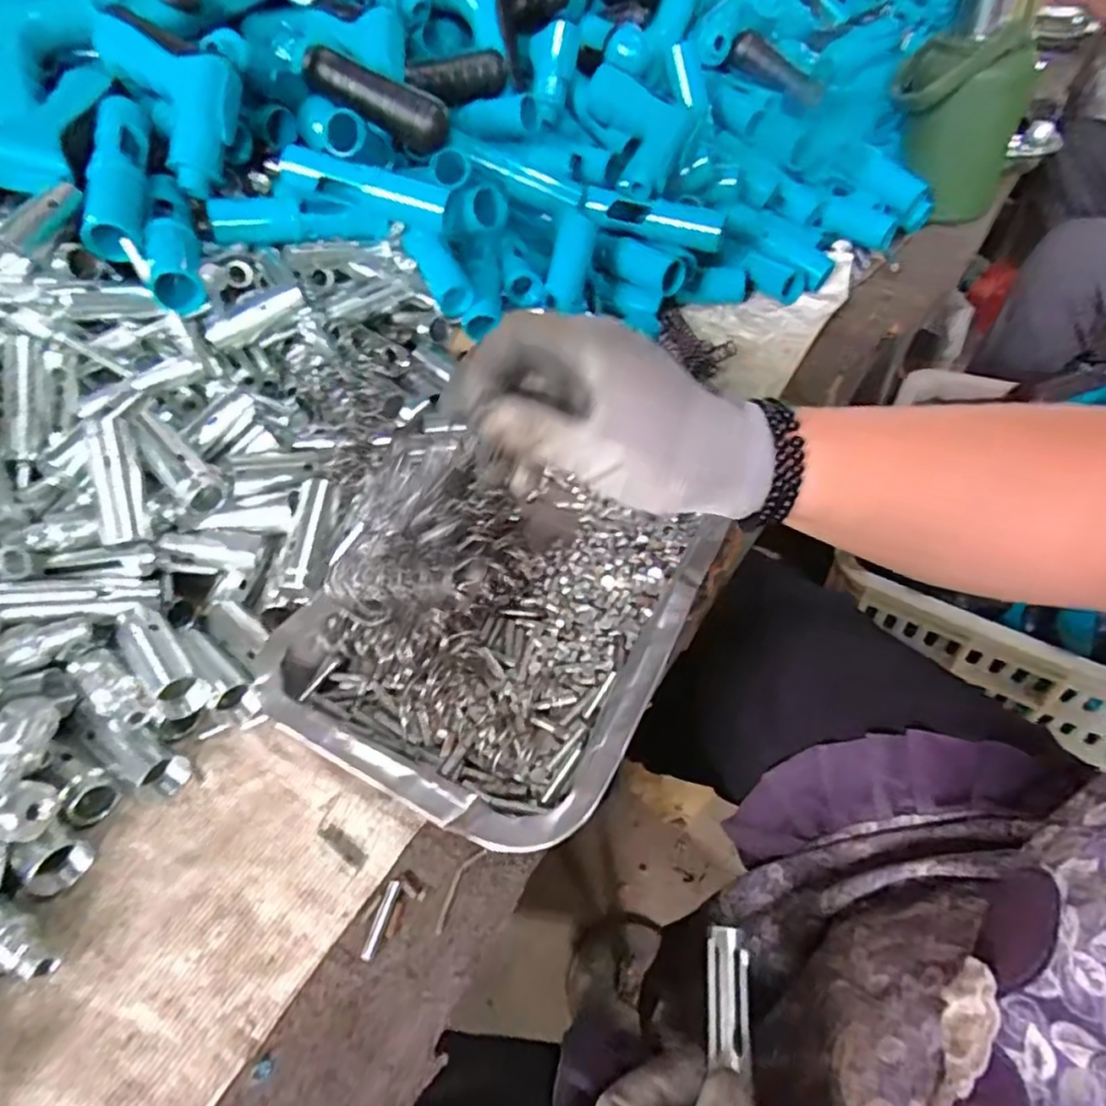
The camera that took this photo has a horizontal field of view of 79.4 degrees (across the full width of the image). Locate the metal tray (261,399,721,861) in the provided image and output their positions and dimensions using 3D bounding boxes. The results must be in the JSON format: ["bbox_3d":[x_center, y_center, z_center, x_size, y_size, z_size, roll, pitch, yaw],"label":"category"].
[{"bbox_3d":[-0.027,0.024,0.360,0.187,0.038,0.230,18,51,20],"label":"metal tray"}]

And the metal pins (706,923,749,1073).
[{"bbox_3d":[0.079,0.198,0.299,0.018,0.008,0.051,3,51,8],"label":"metal pins"}]

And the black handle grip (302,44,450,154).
[{"bbox_3d":[-0.126,-0.327,0.483,0.100,0.034,0.033,20,46,-15],"label":"black handle grip"}]

